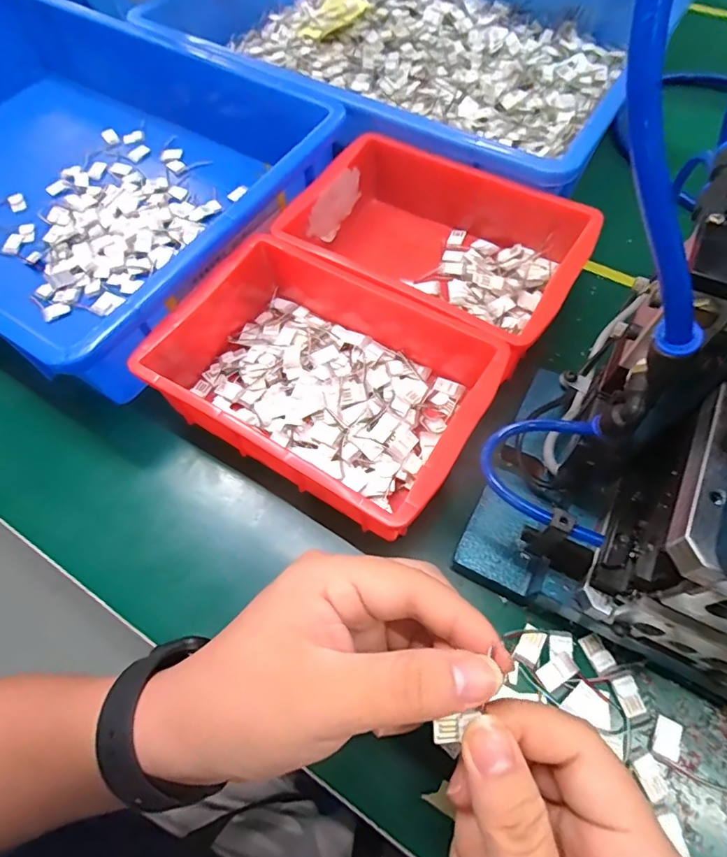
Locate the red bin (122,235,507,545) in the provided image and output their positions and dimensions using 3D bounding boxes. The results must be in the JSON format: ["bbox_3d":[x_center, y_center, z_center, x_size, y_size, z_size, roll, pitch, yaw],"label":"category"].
[{"bbox_3d":[-0.022,-0.044,0.323,0.203,0.053,0.157,30,70,15],"label":"red bin"}]

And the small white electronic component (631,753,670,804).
[{"bbox_3d":[0.140,0.170,0.242,0.012,0.004,0.018,-28,67,-10],"label":"small white electronic component"}]

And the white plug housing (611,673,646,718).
[{"bbox_3d":[0.138,0.139,0.258,0.012,0.004,0.018,-13,63,-3],"label":"white plug housing"}]

